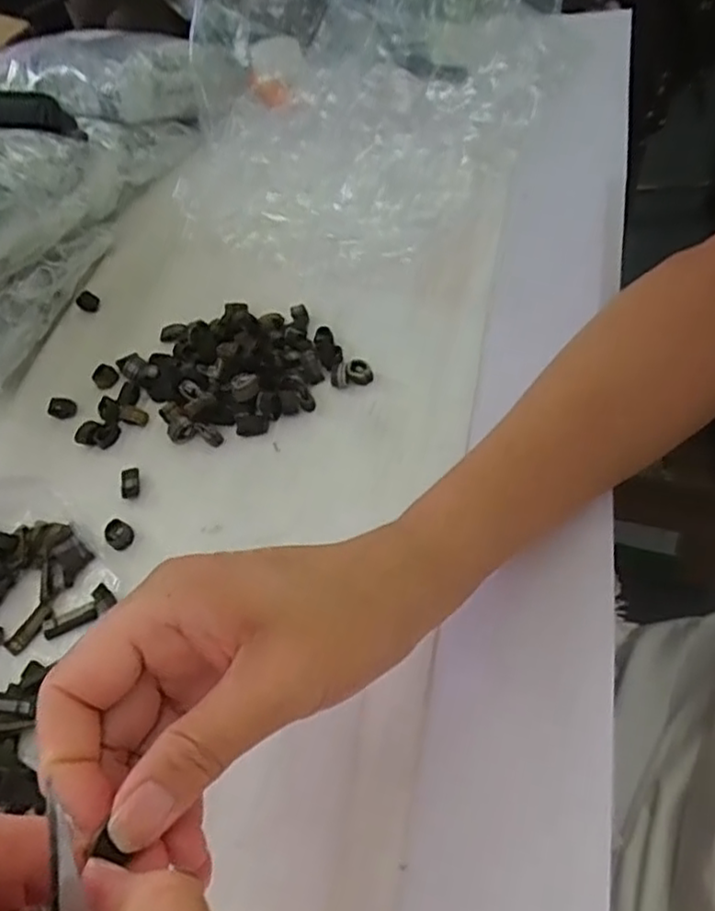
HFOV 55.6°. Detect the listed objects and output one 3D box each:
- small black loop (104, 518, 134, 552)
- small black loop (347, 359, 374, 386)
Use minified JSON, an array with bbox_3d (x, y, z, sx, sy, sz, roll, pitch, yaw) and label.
[{"bbox_3d":[-0.136,0.045,0.385,0.014,0.006,0.018,-28,54,-11],"label":"small black loop"},{"bbox_3d":[0.002,-0.051,0.422,0.016,0.011,0.014,-7,53,5],"label":"small black loop"}]

